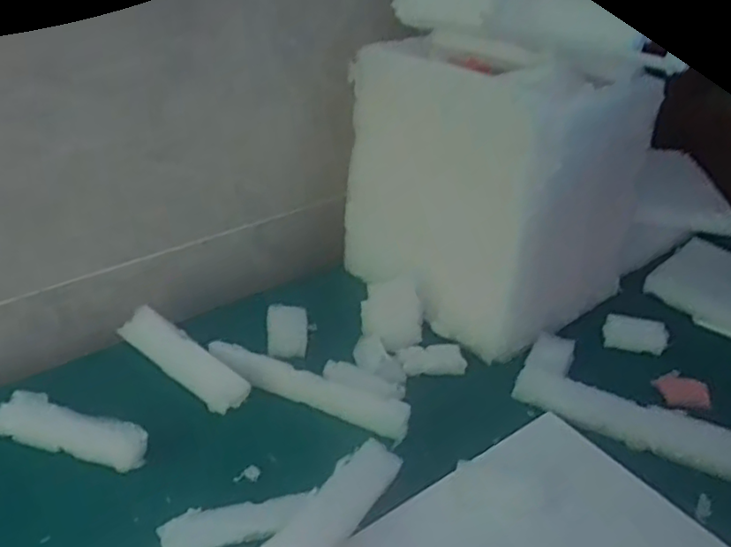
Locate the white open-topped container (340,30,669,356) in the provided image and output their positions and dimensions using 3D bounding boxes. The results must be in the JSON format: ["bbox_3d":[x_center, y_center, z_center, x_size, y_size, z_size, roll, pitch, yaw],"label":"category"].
[{"bbox_3d":[0.127,-0.090,0.661,0.206,0.235,0.212,-24,44,-37],"label":"white open-topped container"}]

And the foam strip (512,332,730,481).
[{"bbox_3d":[0.232,0.108,0.560,0.209,0.031,0.085,22,37,23],"label":"foam strip"}]

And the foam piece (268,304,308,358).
[{"bbox_3d":[-0.069,0.051,0.614,0.034,0.018,0.055,0,34,-9],"label":"foam piece"}]

